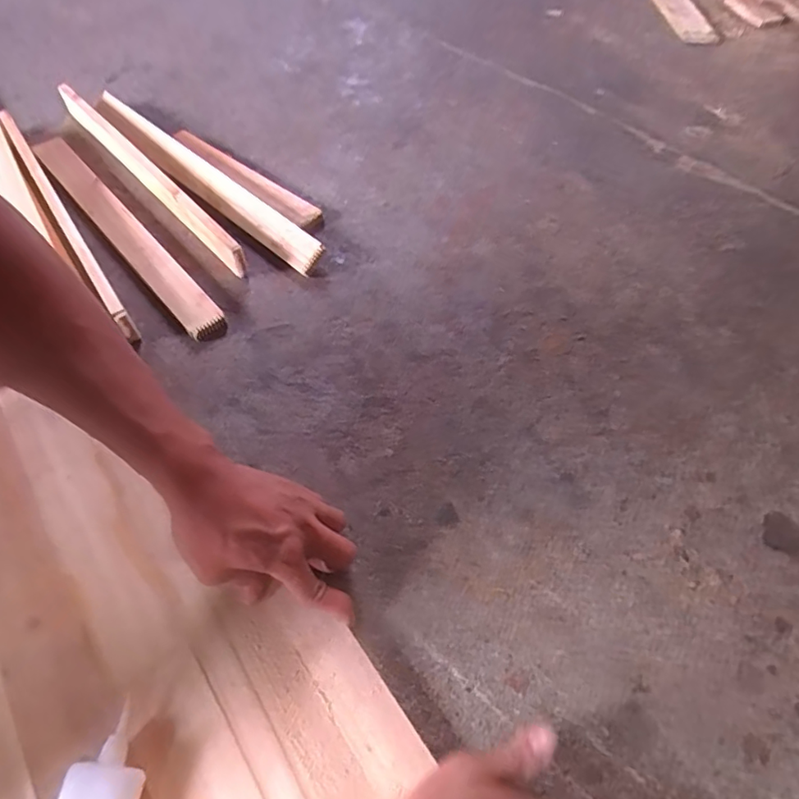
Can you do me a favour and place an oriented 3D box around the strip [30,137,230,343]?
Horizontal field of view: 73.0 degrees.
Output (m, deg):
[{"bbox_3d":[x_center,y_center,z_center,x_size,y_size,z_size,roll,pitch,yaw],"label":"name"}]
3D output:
[{"bbox_3d":[-0.359,-0.222,0.686,0.048,0.014,0.473,-36,63,-22],"label":"strip"}]

